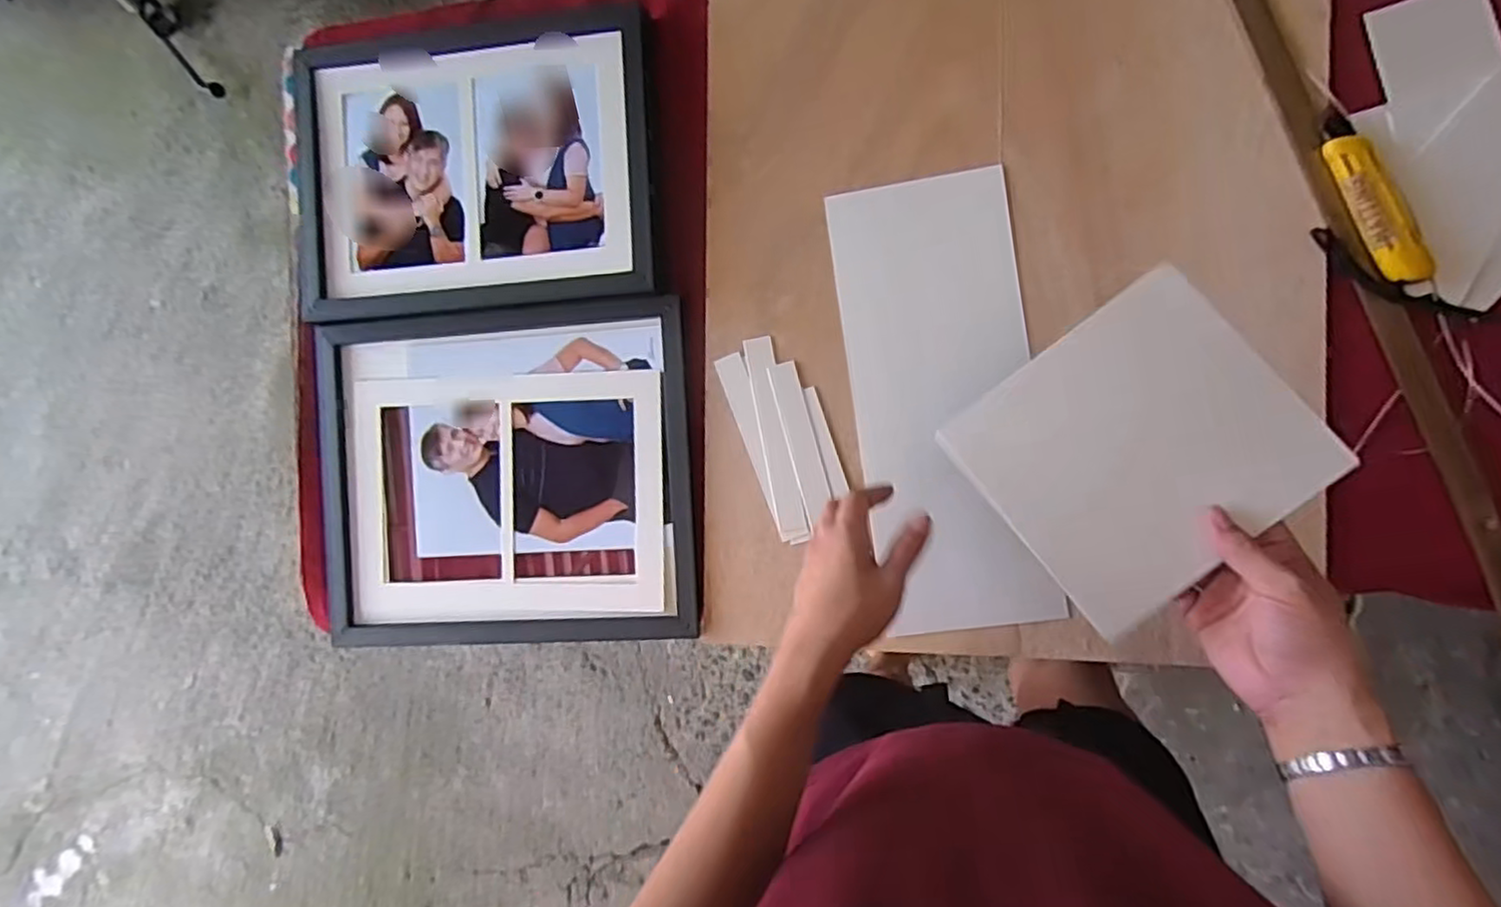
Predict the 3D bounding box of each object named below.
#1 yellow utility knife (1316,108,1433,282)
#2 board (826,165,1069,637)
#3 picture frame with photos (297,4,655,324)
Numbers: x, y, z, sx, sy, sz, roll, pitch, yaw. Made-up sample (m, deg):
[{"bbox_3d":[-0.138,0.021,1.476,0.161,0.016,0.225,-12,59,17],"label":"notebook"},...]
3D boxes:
[{"bbox_3d":[0.487,-0.202,0.544,0.033,0.023,0.148,-28,88,7],"label":"yellow utility knife"},{"bbox_3d":[0.168,-0.044,0.599,0.150,0.006,0.385,-8,88,8],"label":"board"},{"bbox_3d":[-0.261,-0.264,0.637,0.339,0.017,0.258,-3,91,7],"label":"picture frame with photos"}]

